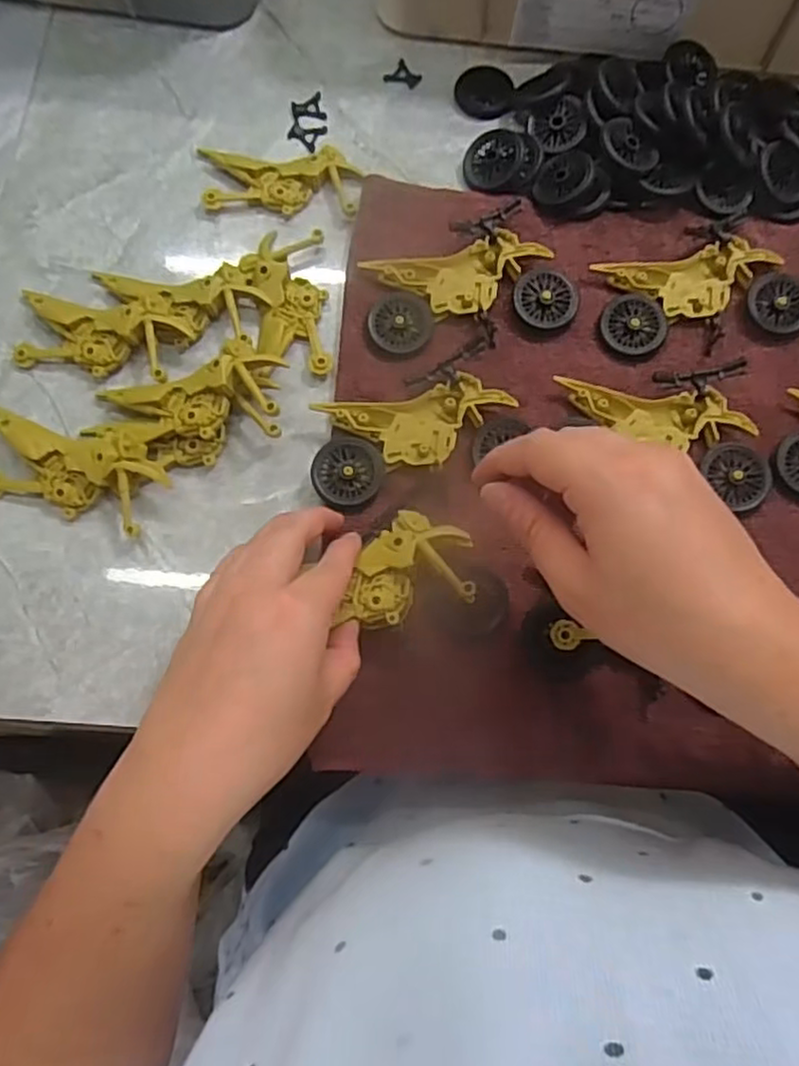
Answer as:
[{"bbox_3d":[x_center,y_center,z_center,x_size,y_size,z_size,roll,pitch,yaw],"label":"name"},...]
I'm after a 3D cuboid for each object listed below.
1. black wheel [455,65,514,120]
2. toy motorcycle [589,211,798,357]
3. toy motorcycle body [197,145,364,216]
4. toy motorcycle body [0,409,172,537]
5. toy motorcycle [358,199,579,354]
[{"bbox_3d":[0.056,-0.287,0.453,0.036,0.006,0.042,-9,74,-3],"label":"black wheel"},{"bbox_3d":[0.171,-0.137,0.399,0.115,0.011,0.075,-22,75,-7],"label":"toy motorcycle"},{"bbox_3d":[-0.074,-0.216,0.427,0.095,0.011,0.044,2,73,0],"label":"toy motorcycle body"},{"bbox_3d":[-0.171,-0.032,0.363,0.097,0.023,0.045,15,74,4],"label":"toy motorcycle body"},{"bbox_3d":[0.037,-0.137,0.396,0.111,0.016,0.073,-21,75,-6],"label":"toy motorcycle"}]

